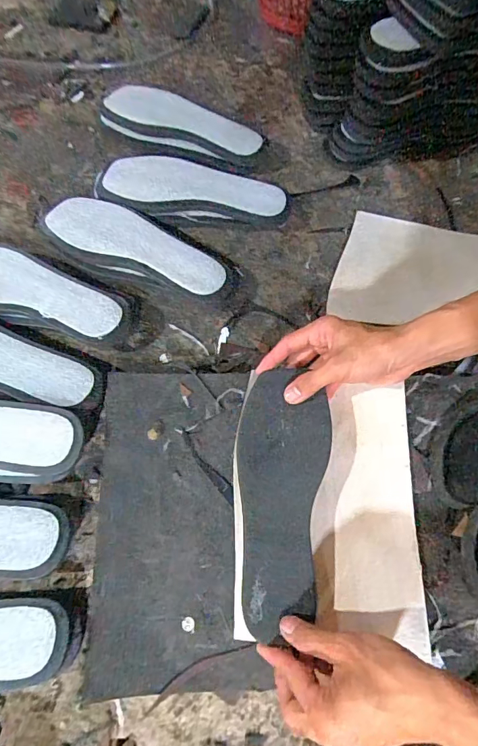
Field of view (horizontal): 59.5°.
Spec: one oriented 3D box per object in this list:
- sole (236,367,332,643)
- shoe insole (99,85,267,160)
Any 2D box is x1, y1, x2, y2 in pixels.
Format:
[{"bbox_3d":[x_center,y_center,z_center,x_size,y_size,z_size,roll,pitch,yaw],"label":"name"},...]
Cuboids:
[{"bbox_3d":[0.041,0.112,0.400,0.084,0.014,0.235,4,71,0],"label":"sole"},{"bbox_3d":[-0.081,-0.356,0.608,0.242,0.038,0.081,19,70,5],"label":"shoe insole"}]

